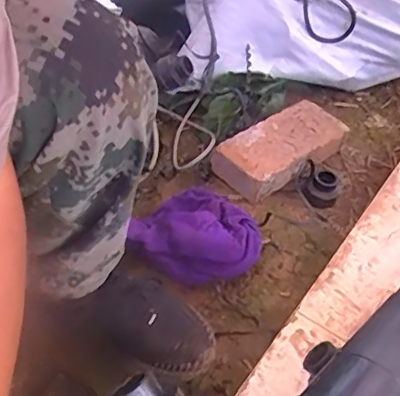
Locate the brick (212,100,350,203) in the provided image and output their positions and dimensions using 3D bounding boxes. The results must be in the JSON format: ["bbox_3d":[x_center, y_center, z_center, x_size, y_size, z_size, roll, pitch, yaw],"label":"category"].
[{"bbox_3d":[0.138,-0.084,0.958,0.239,0.058,0.114,-28,63,-27],"label":"brick"}]

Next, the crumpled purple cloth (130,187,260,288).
[{"bbox_3d":[0.004,0.053,0.830,0.175,0.063,0.157,36,56,16],"label":"crumpled purple cloth"}]

